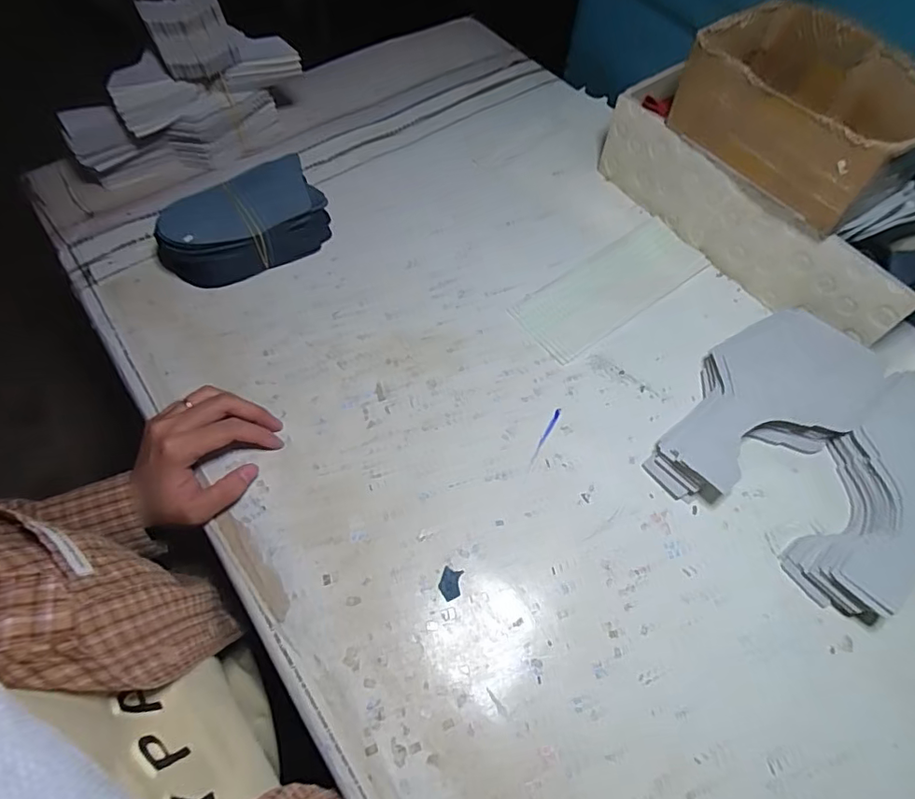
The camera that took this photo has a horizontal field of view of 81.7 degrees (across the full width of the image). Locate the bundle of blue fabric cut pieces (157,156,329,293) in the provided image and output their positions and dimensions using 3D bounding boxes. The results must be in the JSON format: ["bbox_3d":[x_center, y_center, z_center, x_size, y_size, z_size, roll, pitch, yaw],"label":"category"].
[{"bbox_3d":[-0.202,-0.163,0.495,0.150,0.060,0.086,-29,65,-17],"label":"bundle of blue fabric cut pieces"}]

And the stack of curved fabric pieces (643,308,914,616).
[{"bbox_3d":[0.290,0.039,0.412,0.220,0.038,0.212,36,65,17],"label":"stack of curved fabric pieces"}]

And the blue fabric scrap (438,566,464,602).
[{"bbox_3d":[-0.005,0.130,0.371,0.015,0.004,0.022,13,61,5],"label":"blue fabric scrap"}]

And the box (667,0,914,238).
[{"bbox_3d":[0.282,-0.236,0.436,0.122,0.079,0.186,-27,66,-15],"label":"box"}]

